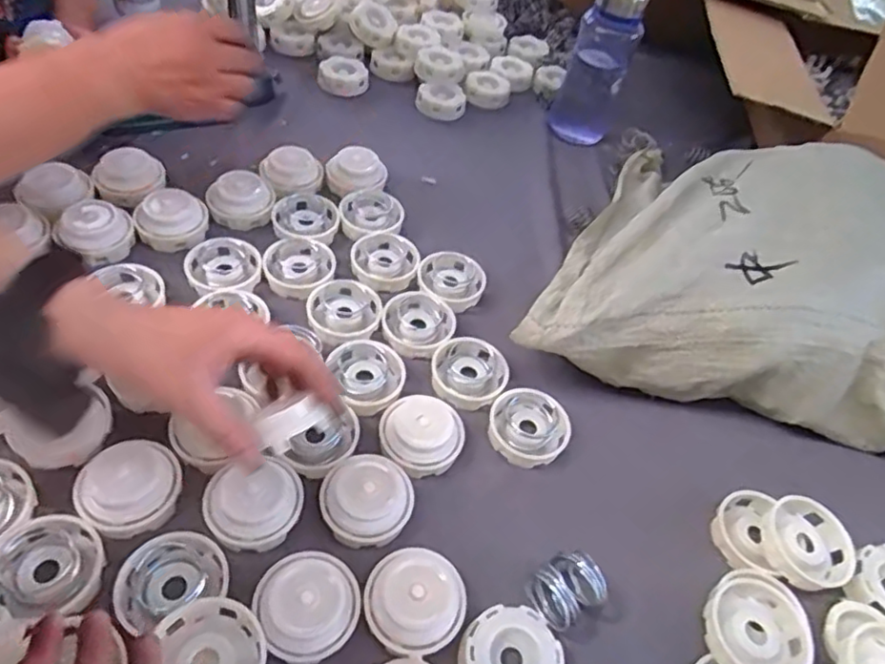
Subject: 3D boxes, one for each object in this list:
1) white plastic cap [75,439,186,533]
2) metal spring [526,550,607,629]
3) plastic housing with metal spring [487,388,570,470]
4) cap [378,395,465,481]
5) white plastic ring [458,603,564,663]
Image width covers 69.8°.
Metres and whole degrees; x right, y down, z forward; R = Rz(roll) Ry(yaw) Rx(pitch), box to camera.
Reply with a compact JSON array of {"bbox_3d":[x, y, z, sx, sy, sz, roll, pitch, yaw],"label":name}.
[{"bbox_3d":[-0.208,0.101,0.416,0.060,0.024,0.053,-13,53,-13],"label":"white plastic cap"},{"bbox_3d":[0.082,0.175,0.425,0.042,0.048,0.037,-24,56,-20],"label":"metal spring"},{"bbox_3d":[0.069,0.080,0.516,0.063,0.034,0.061,2,51,-2],"label":"plastic housing with metal spring"},{"bbox_3d":[-0.015,0.077,0.484,0.063,0.037,0.061,2,51,-2],"label":"cap"},{"bbox_3d":[0.043,0.204,0.395,0.062,0.016,0.060,2,51,-2],"label":"white plastic ring"}]

